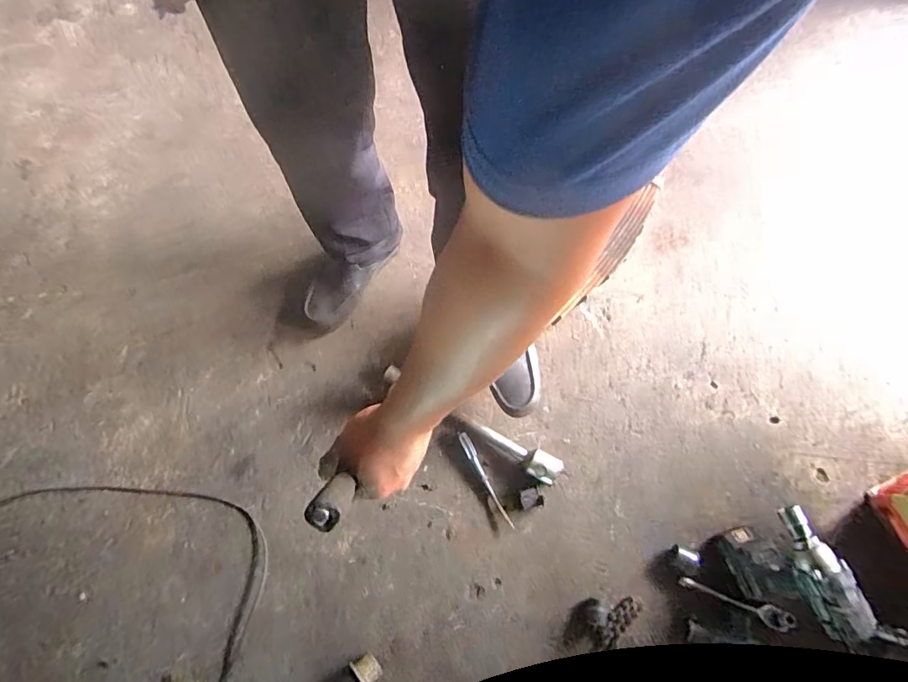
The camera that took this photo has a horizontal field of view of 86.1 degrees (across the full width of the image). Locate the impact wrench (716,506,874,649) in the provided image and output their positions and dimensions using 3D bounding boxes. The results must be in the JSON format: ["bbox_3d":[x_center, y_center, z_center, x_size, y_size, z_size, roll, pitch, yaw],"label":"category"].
[{"bbox_3d":[0.536,0.369,0.803,0.073,0.239,0.179,-20,72,-6],"label":"impact wrench"}]

